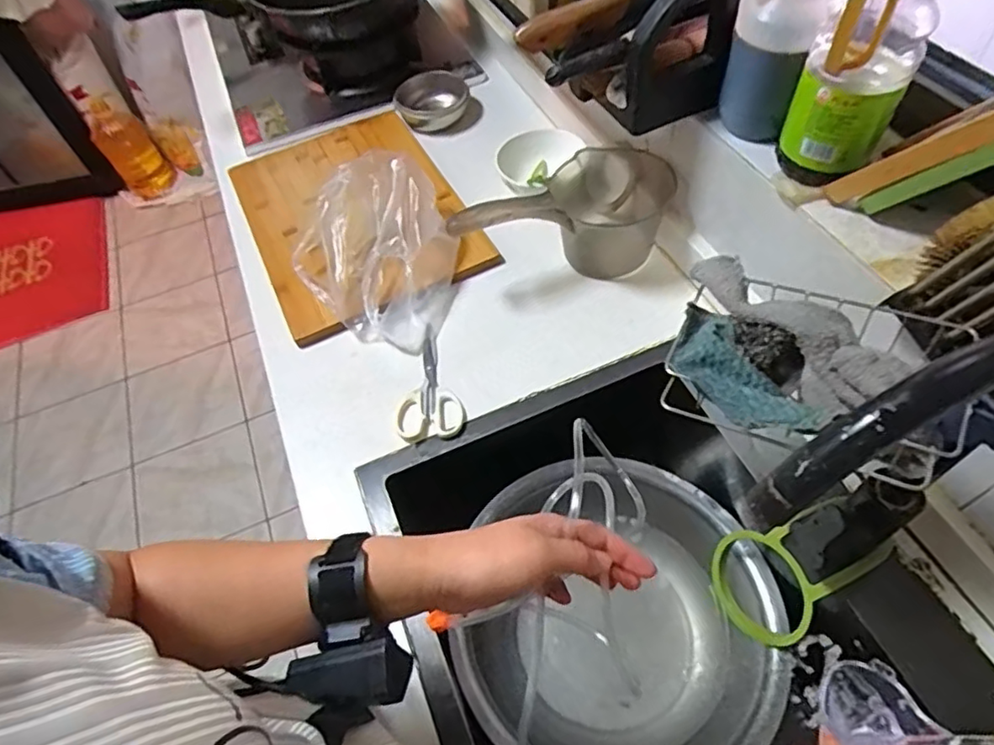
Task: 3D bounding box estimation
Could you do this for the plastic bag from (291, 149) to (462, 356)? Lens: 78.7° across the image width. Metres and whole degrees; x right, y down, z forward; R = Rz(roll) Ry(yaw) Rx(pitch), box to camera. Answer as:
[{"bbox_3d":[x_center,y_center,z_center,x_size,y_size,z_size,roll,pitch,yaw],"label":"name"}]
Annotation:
[{"bbox_3d":[-0.141,-0.153,0.764,0.206,0.115,0.180,38,65,25],"label":"plastic bag"}]

